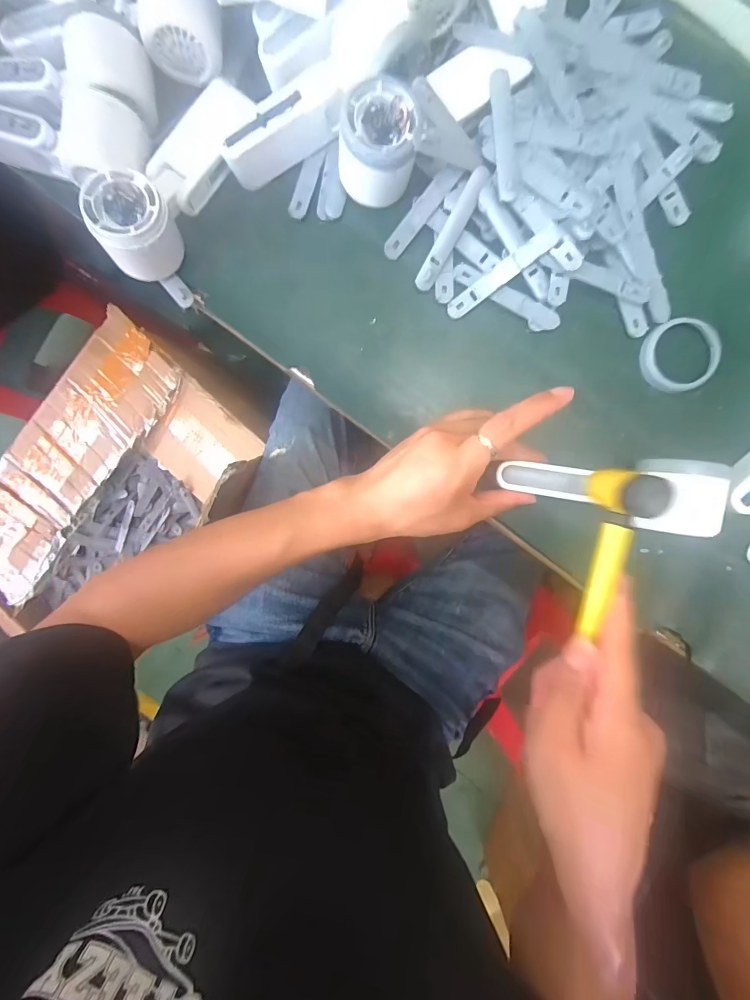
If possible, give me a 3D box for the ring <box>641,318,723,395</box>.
[{"bbox_3d":[0.251,-0.119,0.324,0.060,0.008,0.057,0,93,2],"label":"ring"}]

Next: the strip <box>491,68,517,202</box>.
[{"bbox_3d":[0.099,-0.277,0.298,0.015,0.005,0.092,-5,93,3],"label":"strip"}]

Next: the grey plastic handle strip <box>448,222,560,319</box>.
[{"bbox_3d":[0.102,-0.181,0.317,0.096,0.004,0.015,-34,89,16],"label":"grey plastic handle strip"}]

